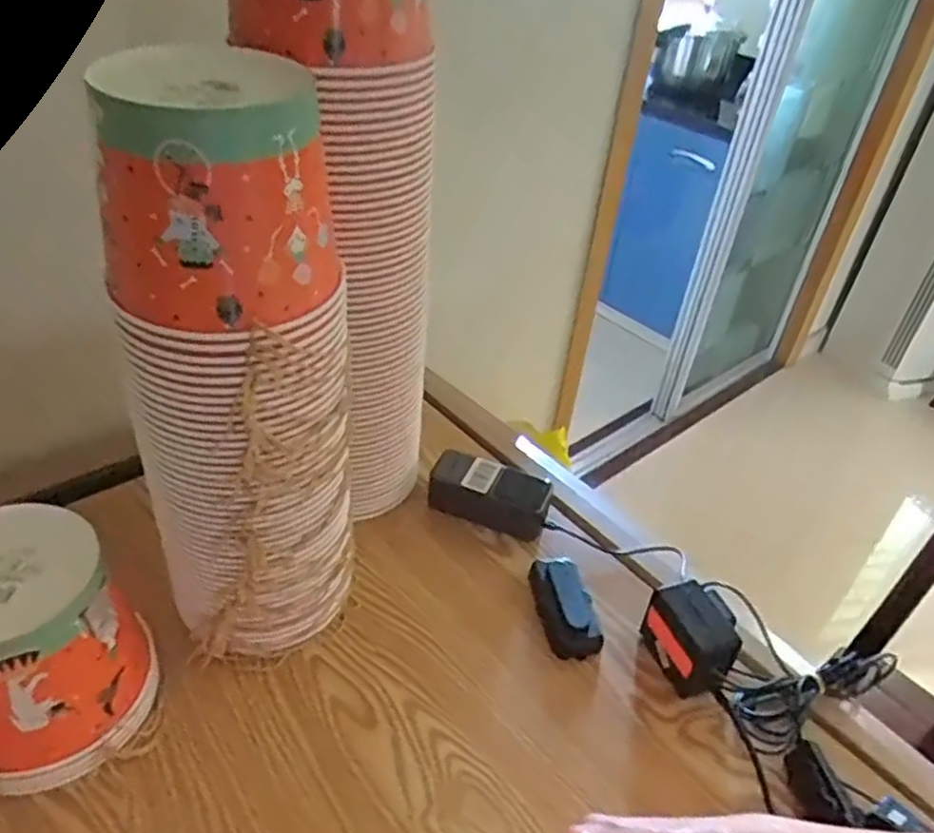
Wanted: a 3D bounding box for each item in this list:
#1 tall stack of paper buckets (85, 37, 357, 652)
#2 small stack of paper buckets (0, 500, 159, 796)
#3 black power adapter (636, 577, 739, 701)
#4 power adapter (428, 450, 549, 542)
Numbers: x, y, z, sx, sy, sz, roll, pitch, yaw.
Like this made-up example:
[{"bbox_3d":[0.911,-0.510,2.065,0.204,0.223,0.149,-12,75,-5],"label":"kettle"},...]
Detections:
[{"bbox_3d":[-0.165,-0.003,0.561,0.149,0.466,0.121,-28,50,-37],"label":"tall stack of paper buckets"},{"bbox_3d":[-0.327,0.175,0.557,0.149,0.158,0.142,-27,49,-36],"label":"small stack of paper buckets"},{"bbox_3d":[0.205,0.202,0.671,0.056,0.076,0.086,-8,40,-18],"label":"black power adapter"},{"bbox_3d":[0.024,0.089,0.820,0.132,0.061,0.056,21,40,17],"label":"power adapter"}]

